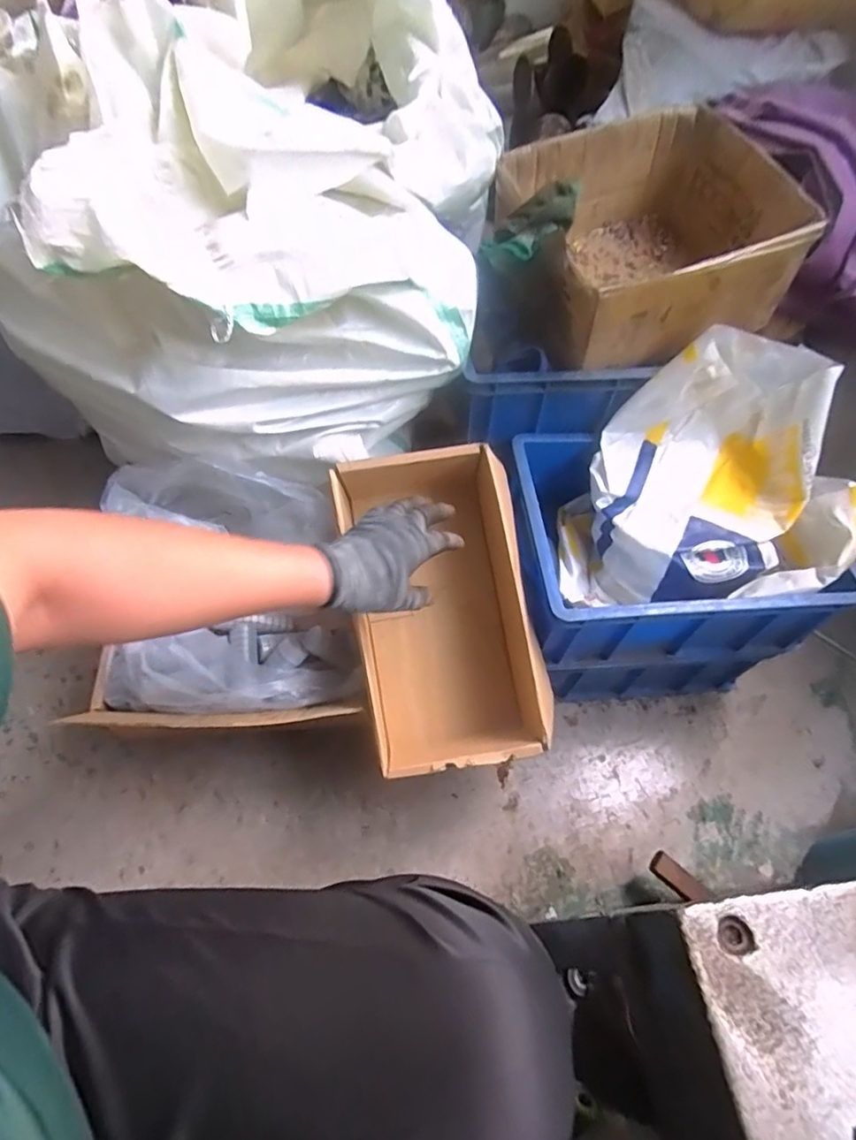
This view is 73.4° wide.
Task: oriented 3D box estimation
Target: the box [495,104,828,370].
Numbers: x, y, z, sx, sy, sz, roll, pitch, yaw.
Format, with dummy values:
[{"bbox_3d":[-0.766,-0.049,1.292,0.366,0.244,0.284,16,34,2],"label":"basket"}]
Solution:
[{"bbox_3d":[0.278,-0.434,0.754,0.305,0.158,0.301,-13,59,-13],"label":"box"}]

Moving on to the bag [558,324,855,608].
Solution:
[{"bbox_3d":[0.362,-0.107,0.751,0.324,0.243,0.285,6,57,-1],"label":"bag"}]

